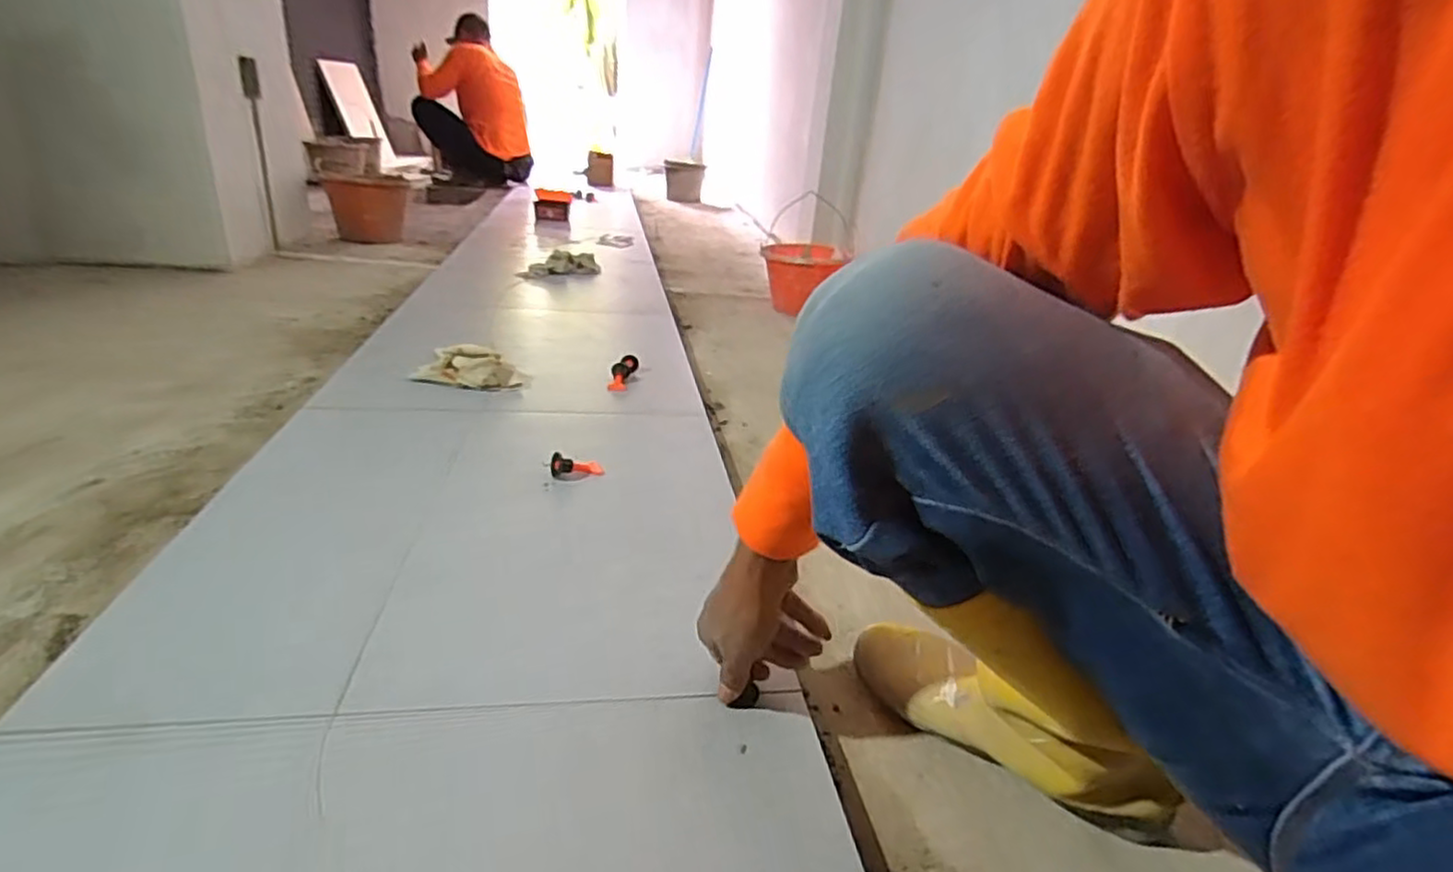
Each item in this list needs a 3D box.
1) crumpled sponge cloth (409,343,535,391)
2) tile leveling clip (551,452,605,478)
[{"bbox_3d":[-0.424,-0.121,1.196,0.188,0.049,0.121,8,24,5],"label":"crumpled sponge cloth"},{"bbox_3d":[-0.195,0.039,0.926,0.067,0.025,0.030,7,19,-33],"label":"tile leveling clip"}]

